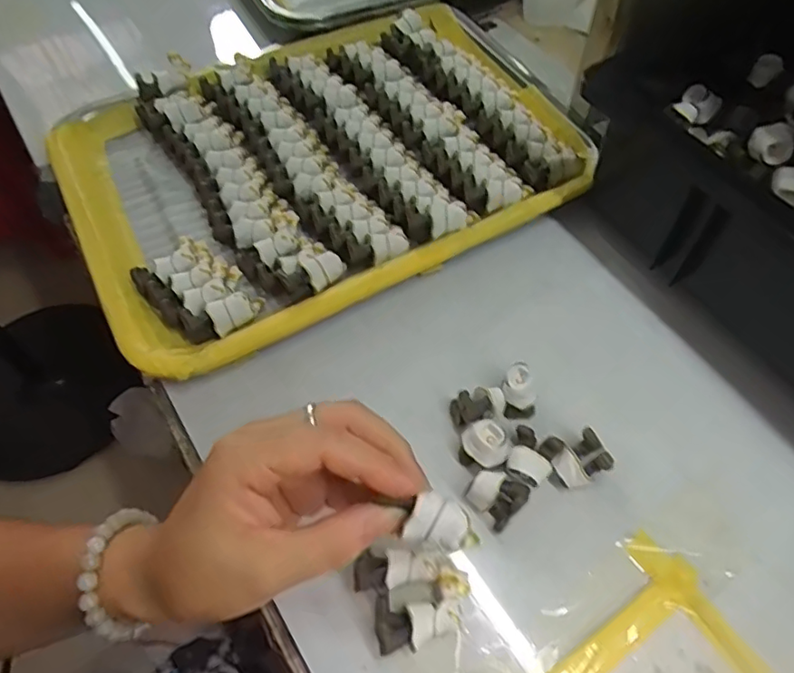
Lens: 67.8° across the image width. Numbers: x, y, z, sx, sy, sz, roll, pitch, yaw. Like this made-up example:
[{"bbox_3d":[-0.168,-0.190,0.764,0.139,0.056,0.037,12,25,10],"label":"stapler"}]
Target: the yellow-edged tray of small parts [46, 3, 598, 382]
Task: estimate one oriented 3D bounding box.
[{"bbox_3d":[-0.053,-0.128,0.425,0.338,0.034,0.253,-25,60,-12],"label":"yellow-edged tray of small parts"}]

